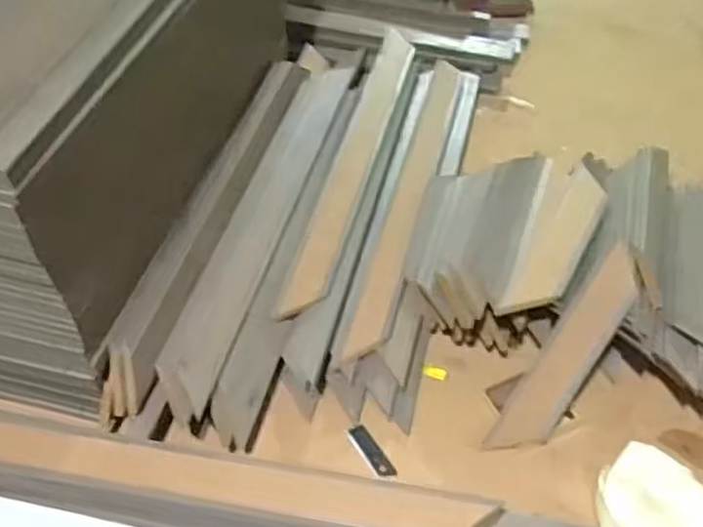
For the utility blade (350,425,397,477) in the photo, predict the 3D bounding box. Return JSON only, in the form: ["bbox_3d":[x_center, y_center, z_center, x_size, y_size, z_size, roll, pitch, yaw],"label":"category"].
[{"bbox_3d":[0.018,0.170,0.617,0.018,0.004,0.055,-25,57,-25],"label":"utility blade"}]

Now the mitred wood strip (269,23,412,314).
[{"bbox_3d":[0.008,-0.129,0.809,0.042,0.026,0.477,10,50,11],"label":"mitred wood strip"}]

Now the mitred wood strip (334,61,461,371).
[{"bbox_3d":[0.072,-0.094,0.800,0.044,0.016,0.504,6,49,16],"label":"mitred wood strip"}]

